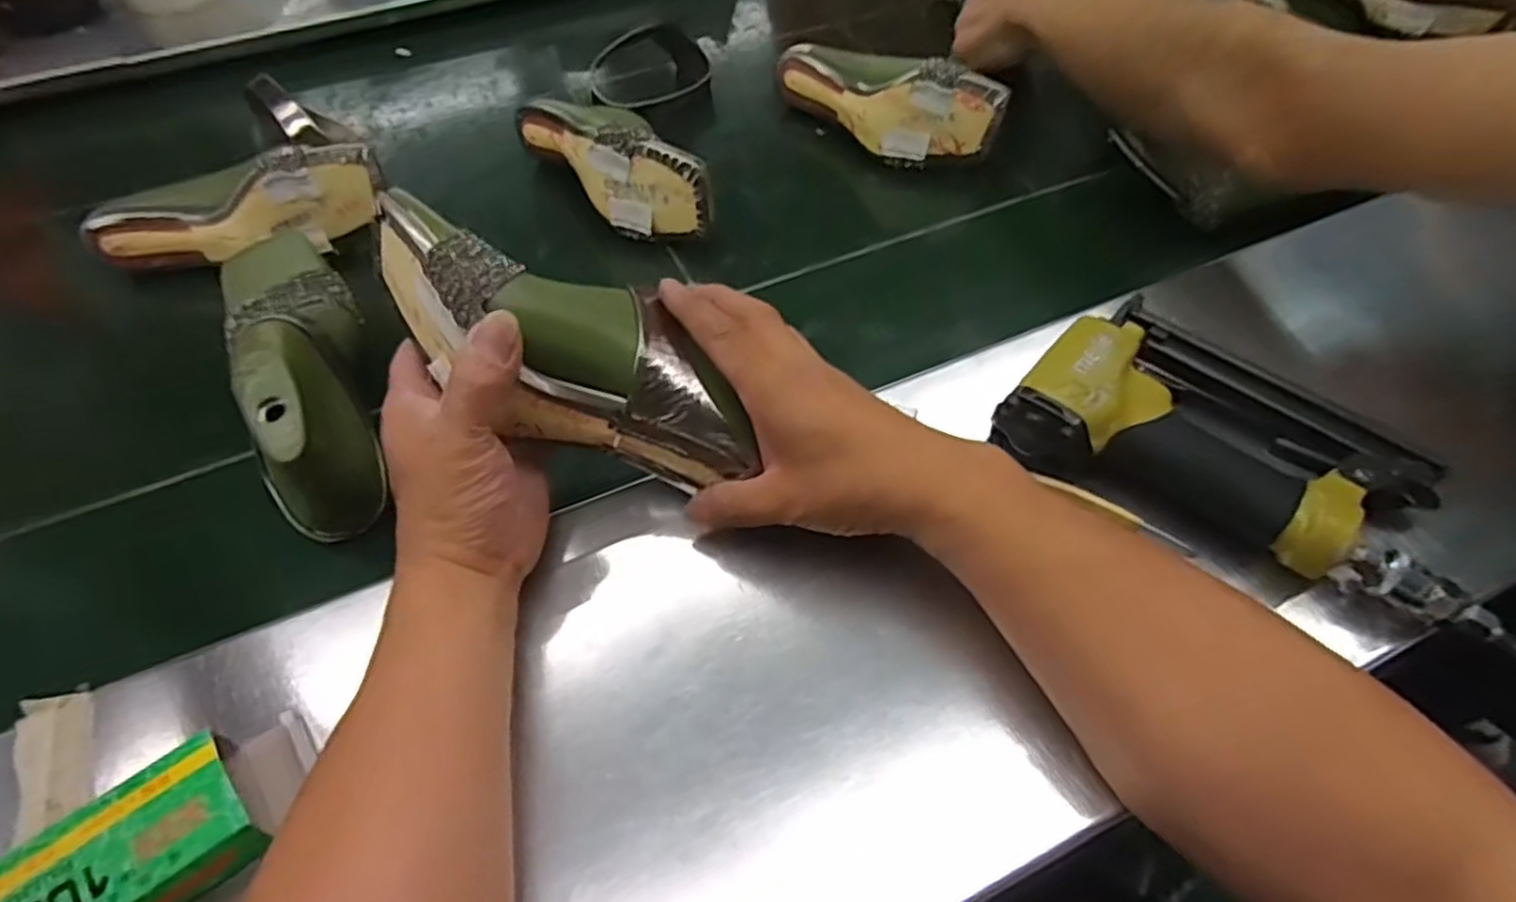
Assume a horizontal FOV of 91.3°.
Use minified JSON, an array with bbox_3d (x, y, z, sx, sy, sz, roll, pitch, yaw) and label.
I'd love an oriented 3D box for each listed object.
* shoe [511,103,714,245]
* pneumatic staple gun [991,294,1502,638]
[{"bbox_3d":[-0.123,-0.236,0.602,0.070,0.087,0.207,-33,61,-21],"label":"shoe"},{"bbox_3d":[0.256,-0.007,0.397,0.226,0.047,0.131,26,59,18],"label":"pneumatic staple gun"}]

